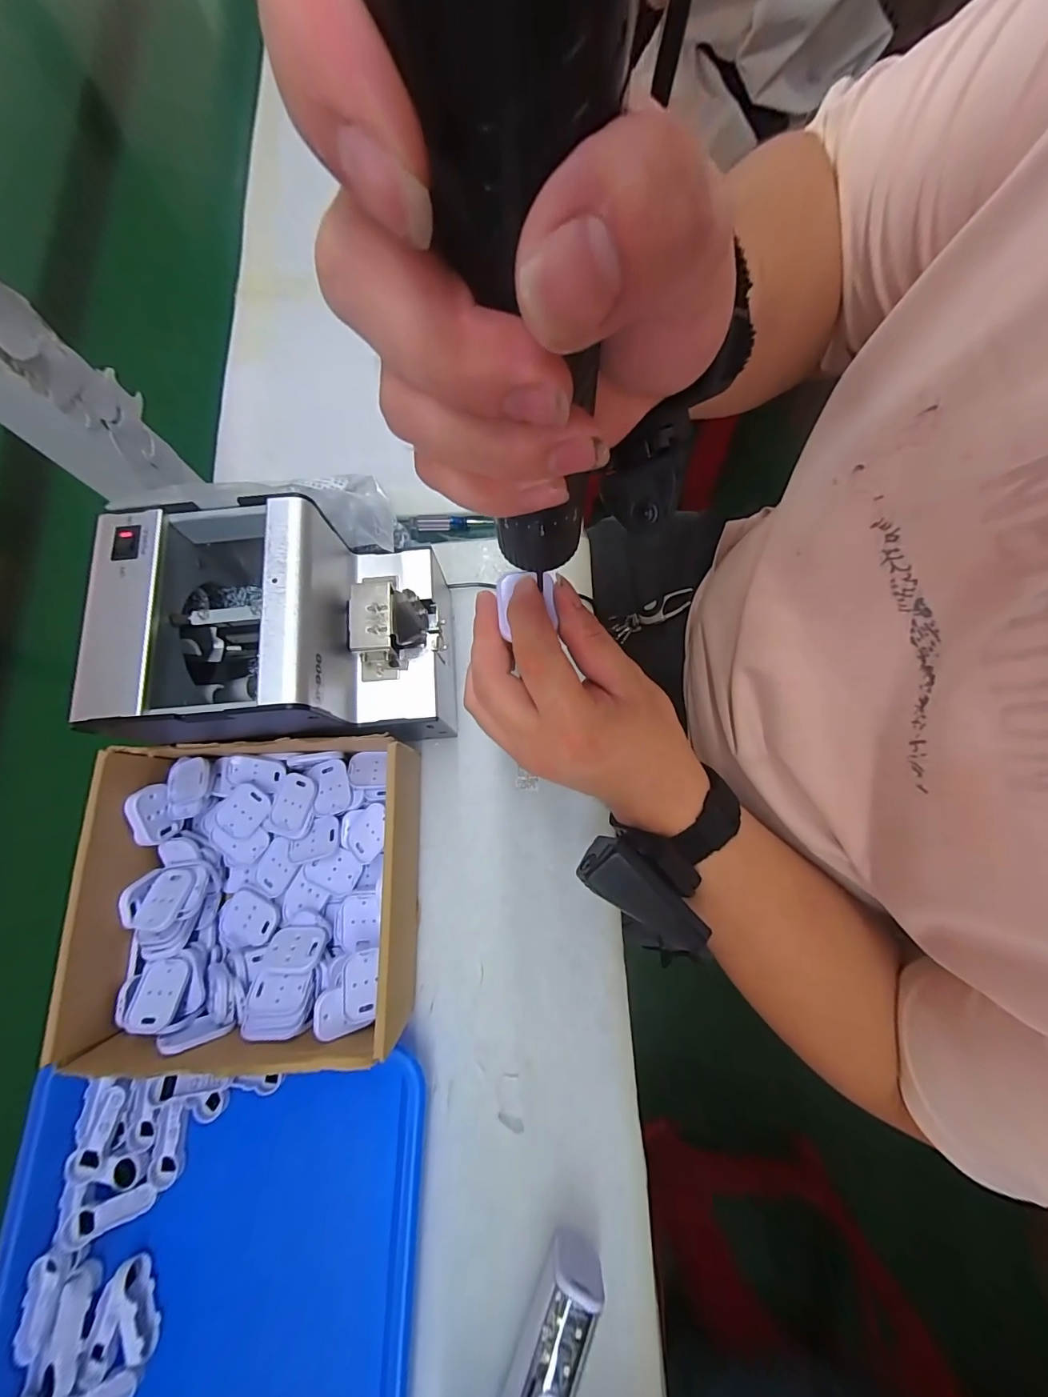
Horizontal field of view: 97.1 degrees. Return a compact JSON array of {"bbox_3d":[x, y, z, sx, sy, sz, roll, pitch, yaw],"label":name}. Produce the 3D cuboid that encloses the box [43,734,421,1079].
[{"bbox_3d":[-0.186,0.128,0.315,0.222,0.063,0.196,-7,77,0],"label":"box"}]

